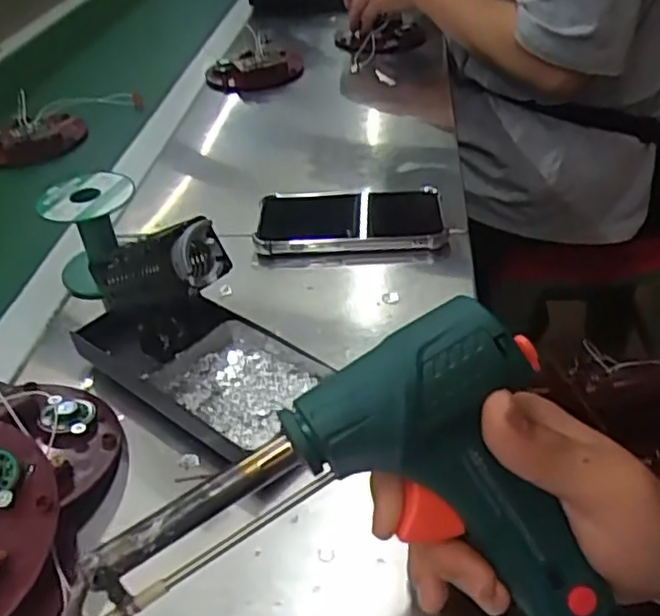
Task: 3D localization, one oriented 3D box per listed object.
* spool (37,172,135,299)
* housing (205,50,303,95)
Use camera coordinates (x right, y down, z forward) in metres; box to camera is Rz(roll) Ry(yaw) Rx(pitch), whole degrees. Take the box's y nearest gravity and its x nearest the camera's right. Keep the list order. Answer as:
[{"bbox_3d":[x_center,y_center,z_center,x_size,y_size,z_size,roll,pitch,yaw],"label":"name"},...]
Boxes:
[{"bbox_3d":[-0.176,-0.057,0.510,0.069,0.070,0.066,0,38,8],"label":"spool"},{"bbox_3d":[-0.095,-0.297,0.840,0.114,0.024,0.115,-4,38,3],"label":"housing"}]

